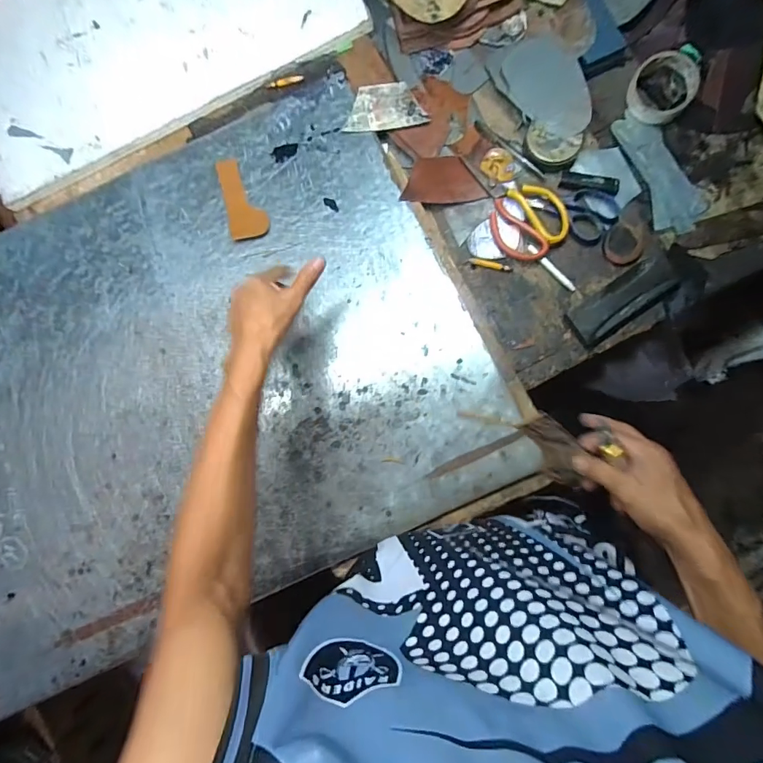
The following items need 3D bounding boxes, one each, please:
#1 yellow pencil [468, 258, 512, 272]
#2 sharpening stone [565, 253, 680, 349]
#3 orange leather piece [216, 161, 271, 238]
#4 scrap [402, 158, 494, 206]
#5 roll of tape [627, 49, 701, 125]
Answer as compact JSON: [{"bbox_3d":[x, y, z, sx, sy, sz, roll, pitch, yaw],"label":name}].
[{"bbox_3d":[0.153,-0.164,0.592,0.060,0.009,0.009,17,84,5],"label":"yellow pencil"},{"bbox_3d":[0.324,-0.108,0.565,0.157,0.016,0.057,-35,83,-2],"label":"sharpening stone"},{"bbox_3d":[-0.199,-0.265,0.610,0.055,0.004,0.124,-14,83,1],"label":"orange leather piece"},{"bbox_3d":[0.090,-0.285,0.597,0.117,0.010,0.066,-2,83,2],"label":"scrap"},{"bbox_3d":[0.403,-0.426,0.603,0.086,0.034,0.104,22,85,5],"label":"roll of tape"}]

